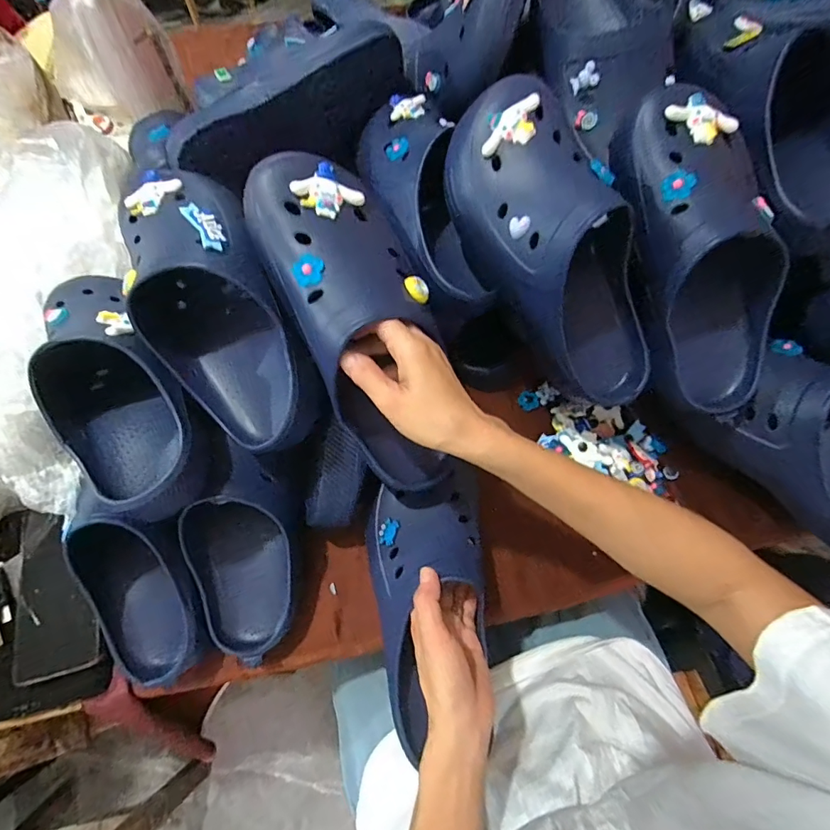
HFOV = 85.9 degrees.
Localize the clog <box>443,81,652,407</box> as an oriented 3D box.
[{"bbox_3d":[0.134,-0.149,0.402,0.113,0.121,0.299,-36,101,-14],"label":"clog"}]

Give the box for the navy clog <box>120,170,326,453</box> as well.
[{"bbox_3d":[-0.183,-0.094,0.396,0.118,0.112,0.270,-23,86,-9],"label":"navy clog"}]

